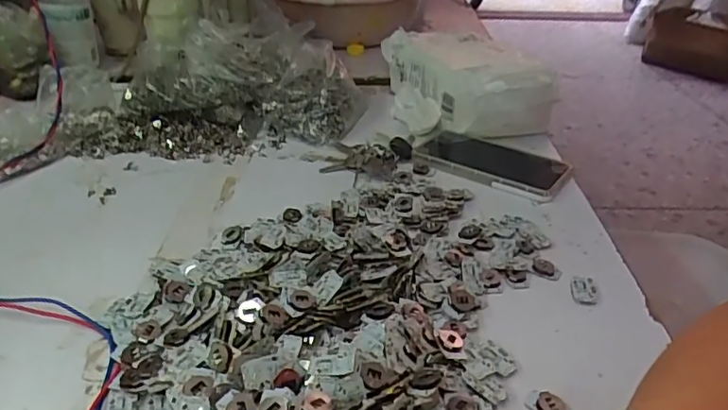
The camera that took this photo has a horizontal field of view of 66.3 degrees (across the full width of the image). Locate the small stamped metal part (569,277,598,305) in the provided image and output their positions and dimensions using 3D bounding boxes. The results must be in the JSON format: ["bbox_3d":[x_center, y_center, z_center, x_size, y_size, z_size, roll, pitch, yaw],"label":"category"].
[{"bbox_3d":[0.177,0.069,0.448,0.019,0.006,0.029,4,32,7],"label":"small stamped metal part"}]

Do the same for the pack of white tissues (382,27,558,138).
[{"bbox_3d":[0.127,-0.154,0.709,0.163,0.083,0.219,-4,32,-7],"label":"pack of white tissues"}]

